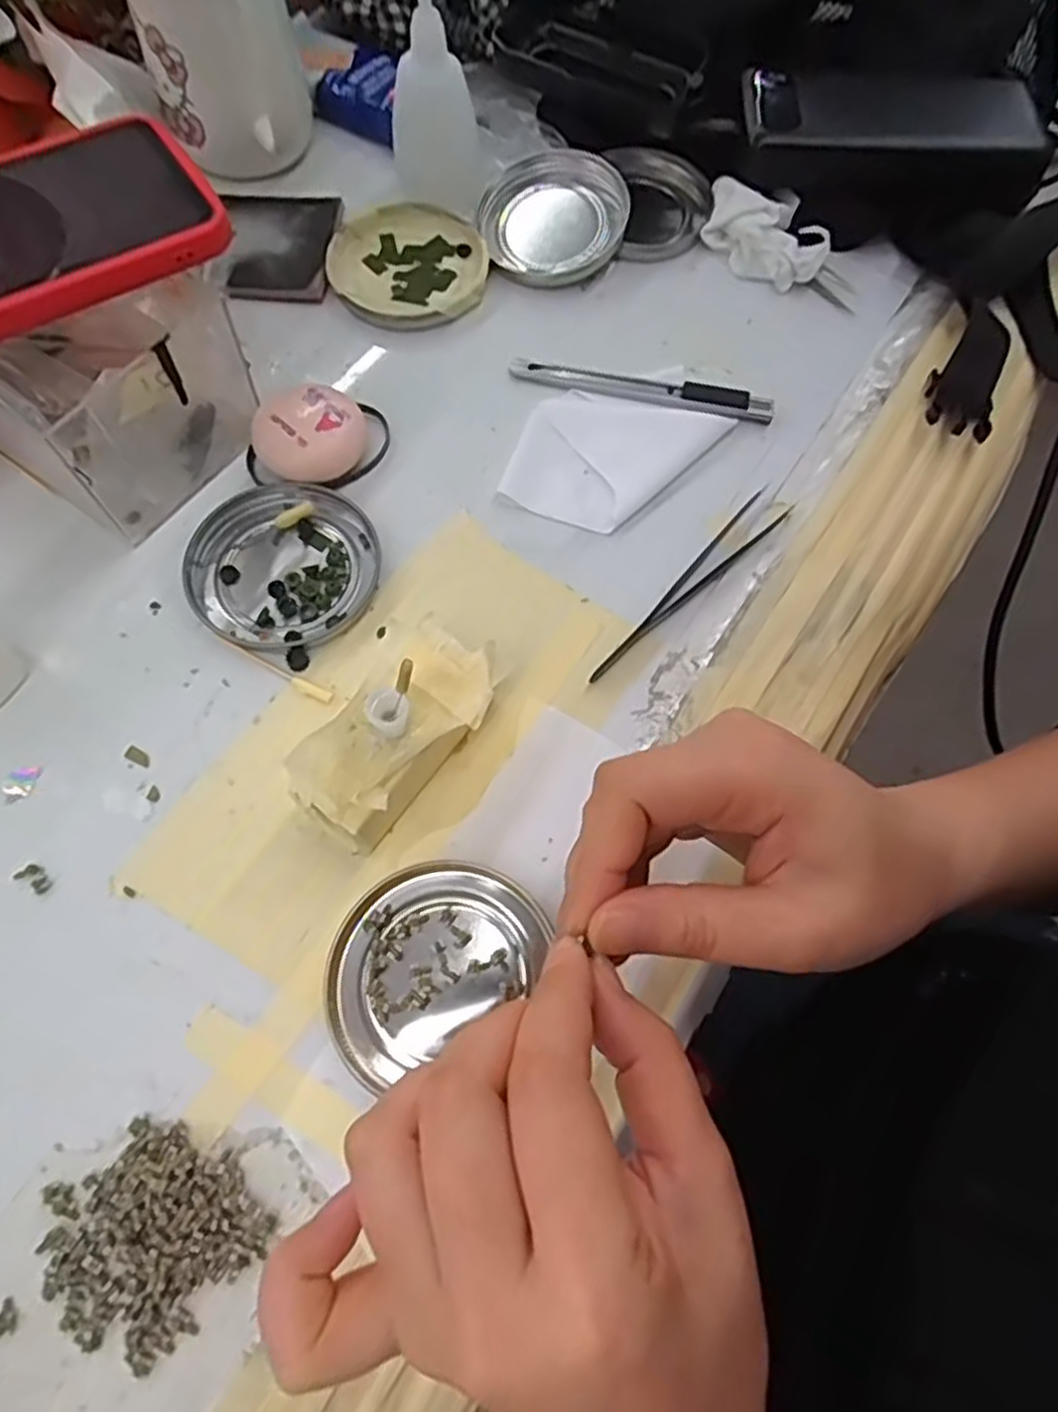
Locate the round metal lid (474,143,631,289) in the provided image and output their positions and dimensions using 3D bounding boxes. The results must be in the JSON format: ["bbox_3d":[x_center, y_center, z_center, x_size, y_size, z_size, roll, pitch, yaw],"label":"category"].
[{"bbox_3d":[0.012,-0.256,0.400,0.074,0.014,0.074,15,85,6],"label":"round metal lid"}]

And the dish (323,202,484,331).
[{"bbox_3d":[-0.063,-0.226,0.390,0.078,0.008,0.082,1,69,-2],"label":"dish"}]

